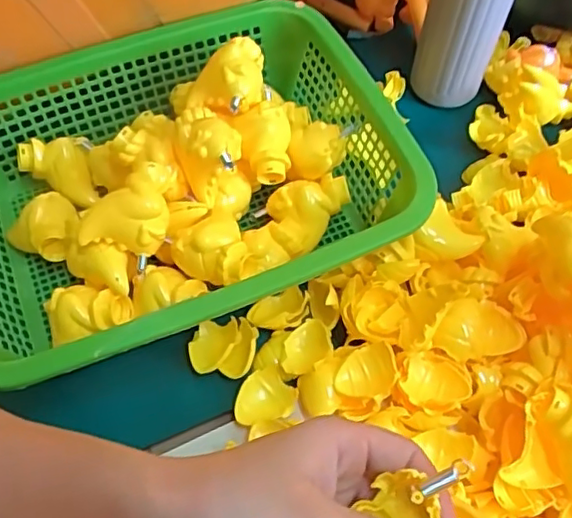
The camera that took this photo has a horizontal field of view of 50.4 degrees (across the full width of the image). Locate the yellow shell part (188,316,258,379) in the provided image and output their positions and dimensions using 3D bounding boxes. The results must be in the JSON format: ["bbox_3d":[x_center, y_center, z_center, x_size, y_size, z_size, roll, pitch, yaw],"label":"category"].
[{"bbox_3d":[-0.047,0.064,0.451,0.049,0.010,0.045,0,60,0],"label":"yellow shell part"}]

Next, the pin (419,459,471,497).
[{"bbox_3d":[0.066,0.091,0.252,0.023,0.004,0.007,-31,64,-1],"label":"pin"}]

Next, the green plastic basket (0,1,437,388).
[{"bbox_3d":[-0.091,-0.053,0.487,0.349,0.099,0.262,-21,62,-11],"label":"green plastic basket"}]

